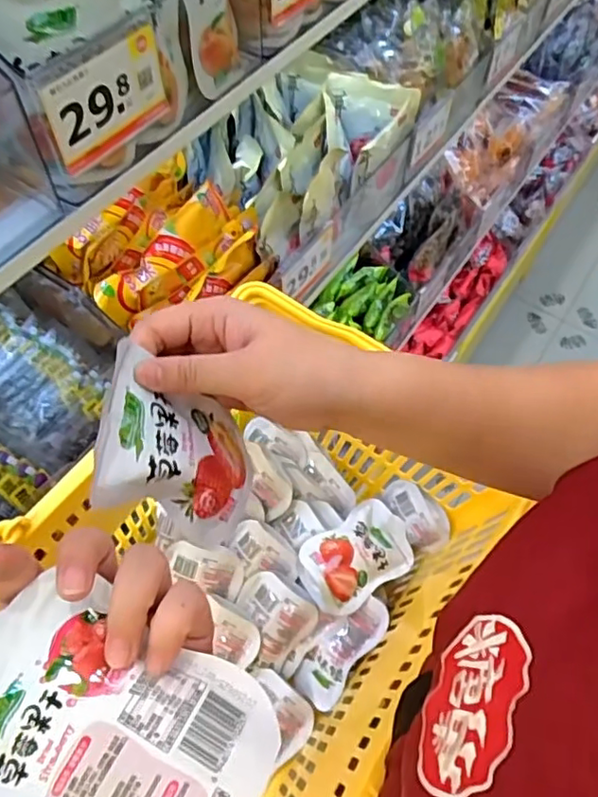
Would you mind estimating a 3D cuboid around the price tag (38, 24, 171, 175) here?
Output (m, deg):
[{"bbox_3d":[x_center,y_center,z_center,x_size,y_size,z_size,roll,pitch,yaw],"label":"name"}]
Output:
[{"bbox_3d":[-0.120,-0.188,0.381,0.009,0.056,0.091,31,63,16],"label":"price tag"}]

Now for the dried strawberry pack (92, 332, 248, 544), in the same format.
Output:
[{"bbox_3d":[-0.062,0.028,0.325,0.017,0.104,0.079,-14,57,31],"label":"dried strawberry pack"}]

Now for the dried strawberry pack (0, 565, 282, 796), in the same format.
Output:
[{"bbox_3d":[-0.074,0.125,0.233,0.123,0.024,0.078,25,61,13],"label":"dried strawberry pack"}]

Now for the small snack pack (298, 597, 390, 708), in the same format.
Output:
[{"bbox_3d":[0.041,0.248,0.593,0.050,0.024,0.118,39,94,20],"label":"small snack pack"}]

